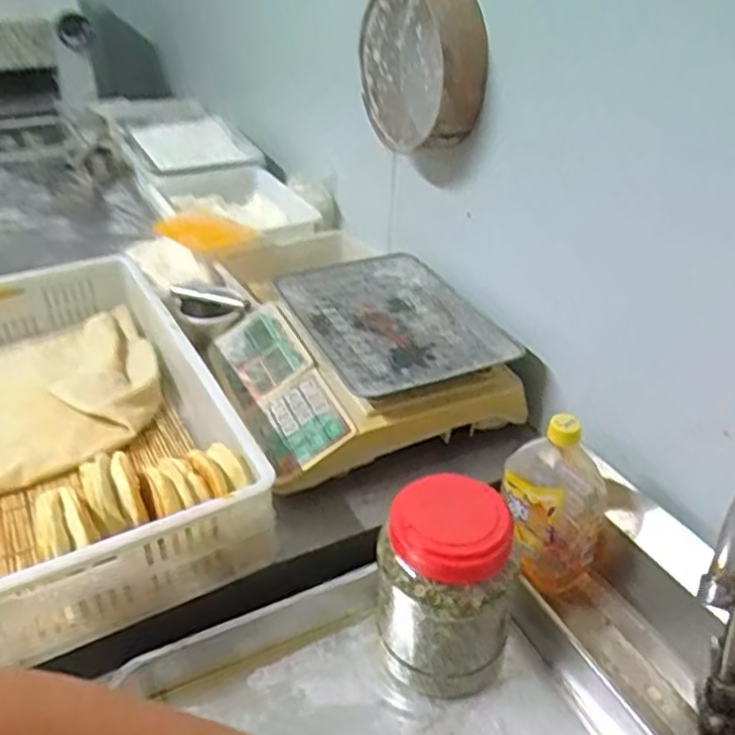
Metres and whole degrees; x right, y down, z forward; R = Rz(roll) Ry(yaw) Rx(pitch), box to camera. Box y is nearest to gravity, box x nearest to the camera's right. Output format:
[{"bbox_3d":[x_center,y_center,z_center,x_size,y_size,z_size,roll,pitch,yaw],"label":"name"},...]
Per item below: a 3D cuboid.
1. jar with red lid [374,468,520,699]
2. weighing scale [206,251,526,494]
[{"bbox_3d":[0.070,0.214,0.637,0.131,0.206,0.109,13,36,14],"label":"jar with red lid"},{"bbox_3d":[-0.021,-0.036,0.975,0.358,0.094,0.424,-13,38,-21],"label":"weighing scale"}]

